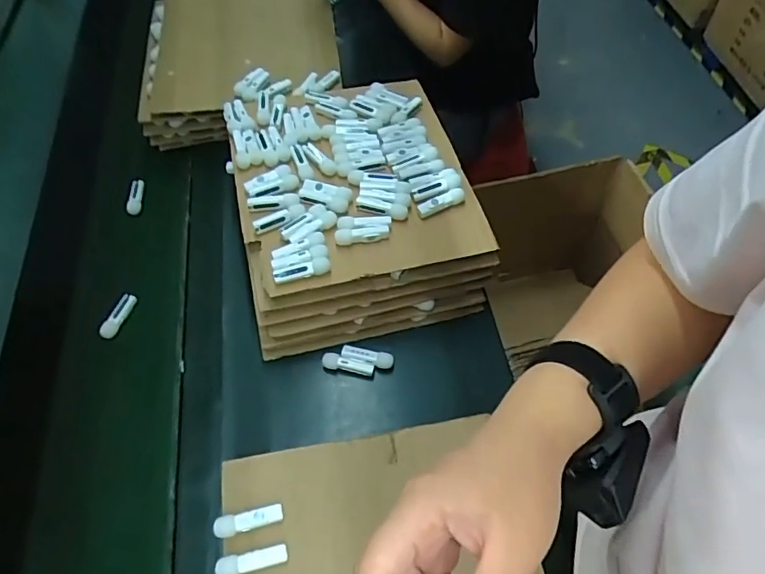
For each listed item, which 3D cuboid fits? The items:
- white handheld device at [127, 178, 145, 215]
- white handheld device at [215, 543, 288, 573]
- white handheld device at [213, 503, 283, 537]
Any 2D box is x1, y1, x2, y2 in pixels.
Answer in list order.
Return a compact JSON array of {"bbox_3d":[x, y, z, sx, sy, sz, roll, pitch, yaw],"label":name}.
[{"bbox_3d":[-0.384,-0.141,0.806,0.023,0.011,0.064,-6,58,-1],"label":"white handheld device"},{"bbox_3d":[-0.123,0.257,0.487,0.065,0.010,0.019,-13,58,-6],"label":"white handheld device"},{"bbox_3d":[-0.130,0.227,0.505,0.063,0.012,0.019,-12,58,-5],"label":"white handheld device"}]

